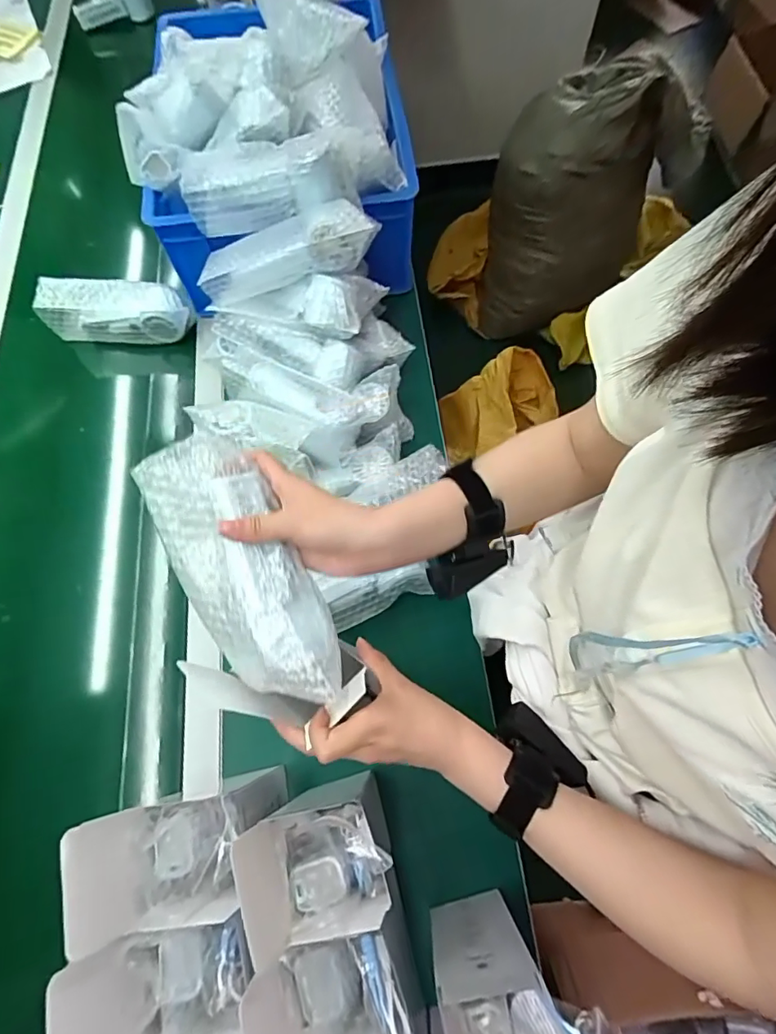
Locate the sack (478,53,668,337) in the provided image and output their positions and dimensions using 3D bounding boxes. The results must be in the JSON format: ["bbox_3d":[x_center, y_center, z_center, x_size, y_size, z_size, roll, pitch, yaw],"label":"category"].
[{"bbox_3d":[0.517,-0.880,1.430,0.429,0.553,0.409,6,68,4],"label":"sack"}]

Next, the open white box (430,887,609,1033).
[{"bbox_3d":[0.088,0.364,0.383,0.094,0.183,0.079,-11,68,-3],"label":"open white box"}]

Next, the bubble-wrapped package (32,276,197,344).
[{"bbox_3d":[-0.387,-0.301,0.726,0.212,0.077,0.051,-4,68,0],"label":"bubble-wrapped package"}]

